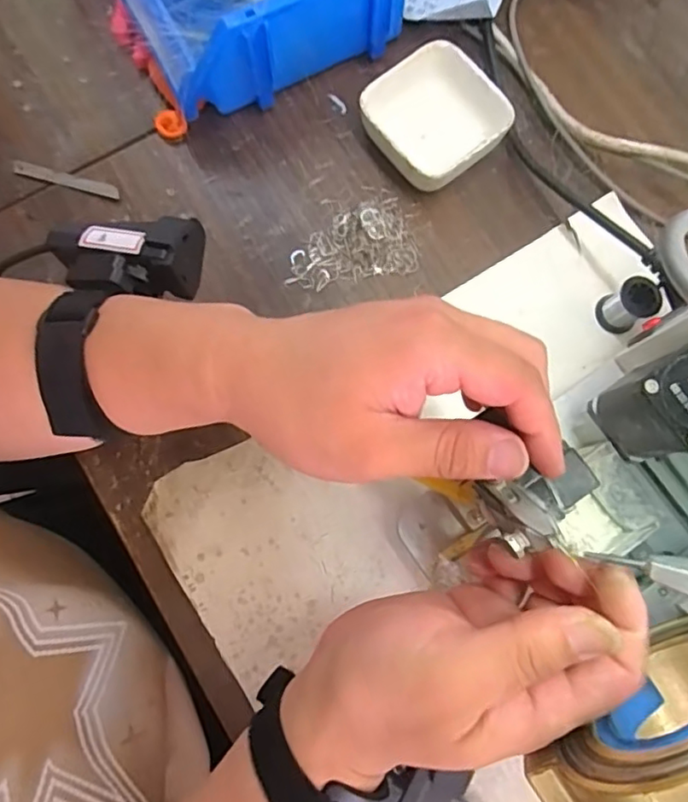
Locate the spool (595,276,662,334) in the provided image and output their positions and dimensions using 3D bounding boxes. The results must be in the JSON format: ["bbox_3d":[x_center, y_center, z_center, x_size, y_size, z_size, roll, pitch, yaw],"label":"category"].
[{"bbox_3d":[0.182,-0.061,0.384,0.024,0.034,0.027,-35,80,-7],"label":"spool"}]

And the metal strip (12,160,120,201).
[{"bbox_3d":[-0.194,-0.154,0.416,0.078,0.004,0.009,16,91,4],"label":"metal strip"}]

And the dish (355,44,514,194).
[{"bbox_3d":[0.062,-0.193,0.414,0.086,0.031,0.086,-38,80,-8],"label":"dish"}]

